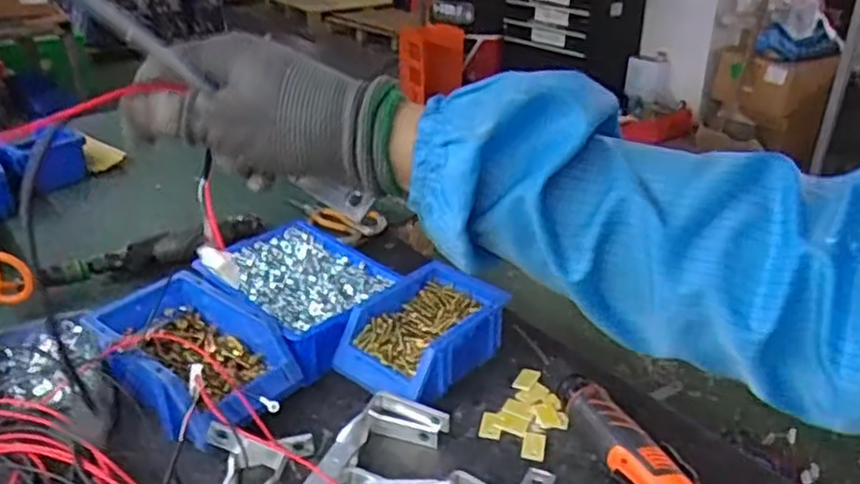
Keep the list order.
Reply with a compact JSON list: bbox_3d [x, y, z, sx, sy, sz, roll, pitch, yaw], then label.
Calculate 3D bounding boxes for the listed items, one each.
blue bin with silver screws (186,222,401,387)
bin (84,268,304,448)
[{"bbox_3d":[-0.141,0.054,0.748,0.197,0.060,0.157,22,35,34],"label":"blue bin with silver screws"},{"bbox_3d":[-0.218,0.105,0.642,0.203,0.068,0.124,21,34,32],"label":"bin"}]

